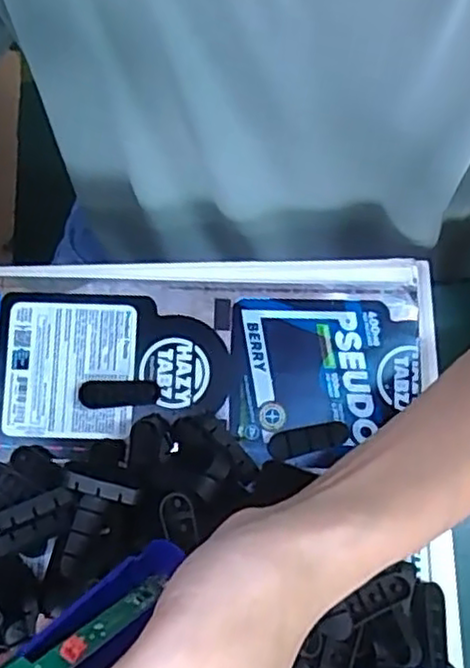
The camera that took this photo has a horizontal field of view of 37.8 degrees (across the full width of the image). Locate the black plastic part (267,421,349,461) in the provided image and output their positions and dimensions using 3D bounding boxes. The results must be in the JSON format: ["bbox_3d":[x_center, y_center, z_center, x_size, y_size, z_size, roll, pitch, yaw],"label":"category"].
[{"bbox_3d":[0.044,0.064,0.412,0.047,0.012,0.015,-14,78,-3],"label":"black plastic part"}]

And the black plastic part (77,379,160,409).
[{"bbox_3d":[-0.070,0.036,0.415,0.047,0.007,0.017,-5,77,-1],"label":"black plastic part"}]

